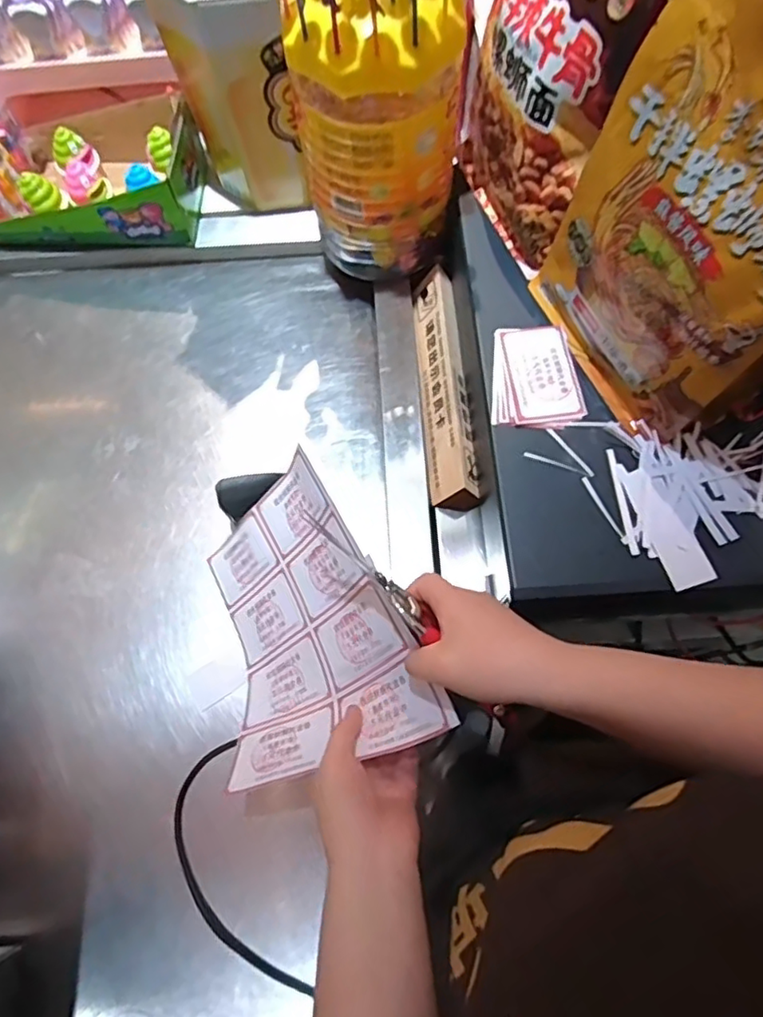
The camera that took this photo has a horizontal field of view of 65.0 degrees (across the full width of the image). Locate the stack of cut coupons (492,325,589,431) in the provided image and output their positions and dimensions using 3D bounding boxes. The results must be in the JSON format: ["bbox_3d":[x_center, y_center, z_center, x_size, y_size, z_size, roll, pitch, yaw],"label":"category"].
[{"bbox_3d":[0.137,-0.117,0.528,0.076,0.006,0.100,2,71,2],"label":"stack of cut coupons"}]

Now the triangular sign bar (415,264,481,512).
[{"bbox_3d":[0.064,-0.134,0.621,0.046,0.039,0.260,-4,71,0],"label":"triangular sign bar"}]

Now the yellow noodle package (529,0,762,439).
[{"bbox_3d":[0.210,-0.182,0.419,0.067,0.245,0.197,-25,72,-8],"label":"yellow noodle package"}]

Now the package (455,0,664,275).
[{"bbox_3d":[0.120,-0.343,0.481,0.041,0.244,0.185,-21,71,-6],"label":"package"}]

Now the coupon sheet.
[{"bbox_3d":[-0.072,0.096,0.476,0.185,0.051,0.228,-40,65,33],"label":"coupon sheet"}]

